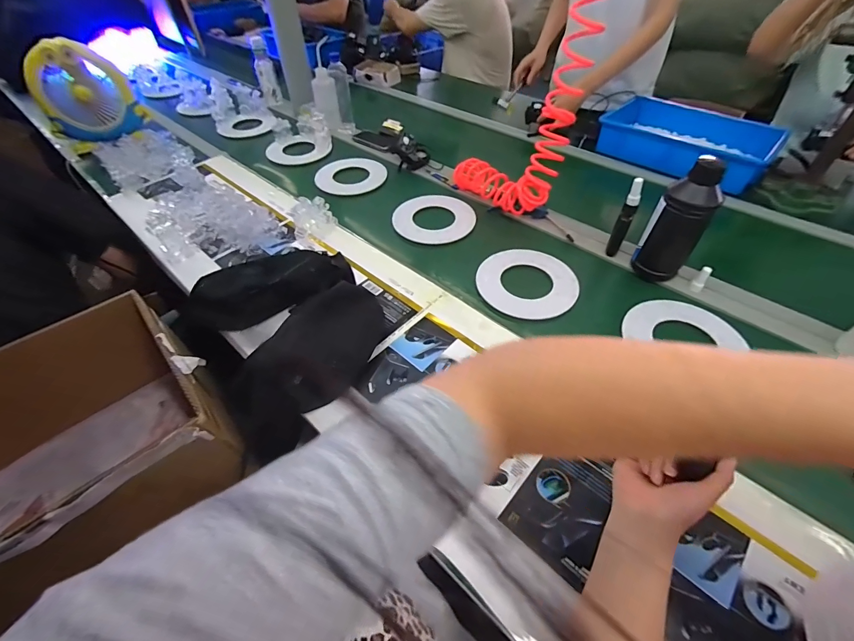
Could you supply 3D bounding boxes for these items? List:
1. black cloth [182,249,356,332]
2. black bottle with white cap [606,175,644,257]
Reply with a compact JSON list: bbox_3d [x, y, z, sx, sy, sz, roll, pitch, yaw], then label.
[{"bbox_3d":[-0.310,-0.072,0.718,0.314,0.047,0.146,-19,51,-14],"label":"black cloth"},{"bbox_3d":[0.394,-0.199,0.737,0.027,0.169,0.027,24,54,21],"label":"black bottle with white cap"}]

